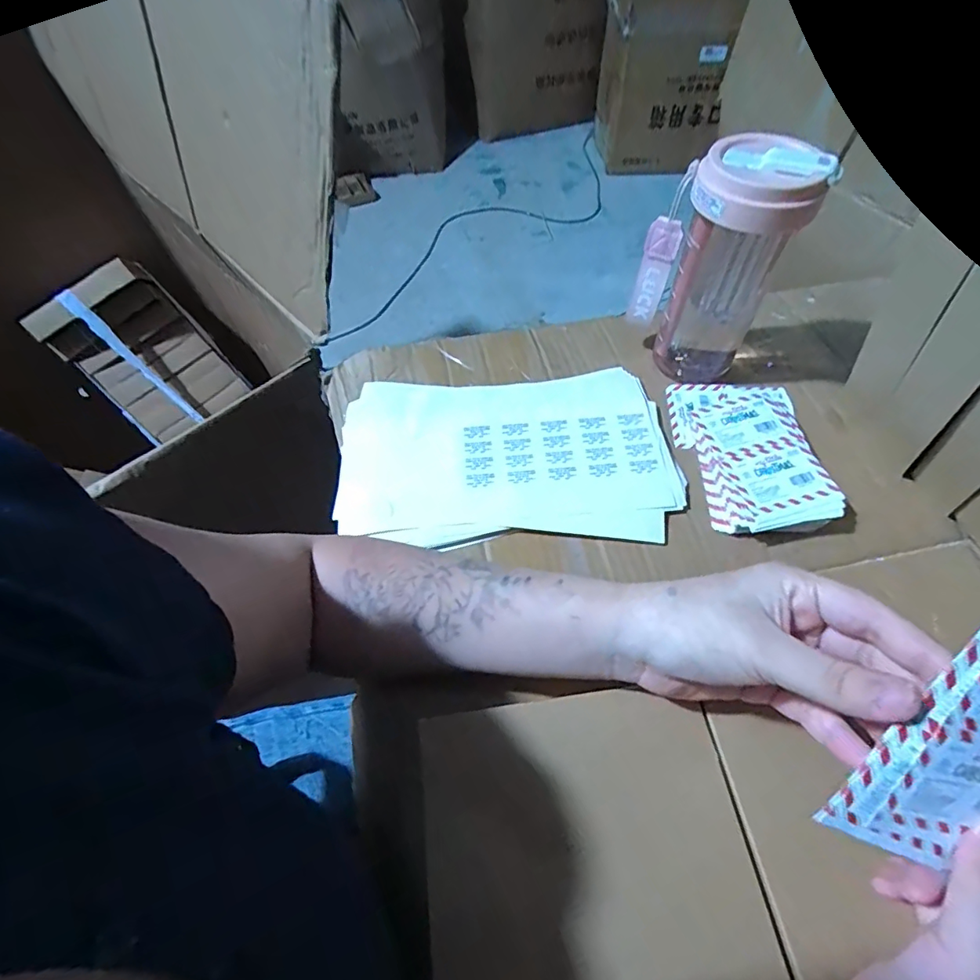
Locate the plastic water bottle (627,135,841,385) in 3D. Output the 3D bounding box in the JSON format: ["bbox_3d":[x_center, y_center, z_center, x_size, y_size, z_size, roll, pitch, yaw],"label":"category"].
[{"bbox_3d":[0.176,-0.175,0.407,0.077,0.171,0.087,-23,60,-14],"label":"plastic water bottle"}]

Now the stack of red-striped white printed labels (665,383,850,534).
[{"bbox_3d":[0.211,-0.036,0.408,0.101,0.019,0.151,-1,58,0],"label":"stack of red-striped white printed labels"}]

